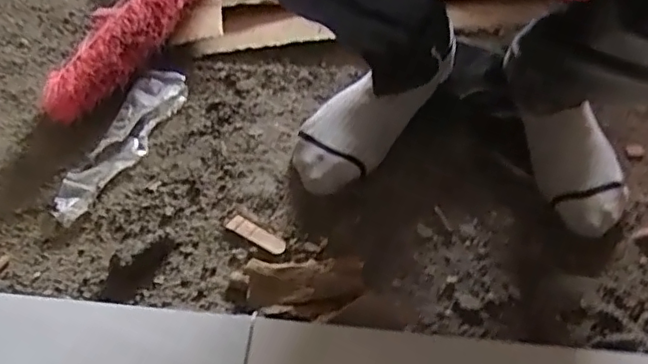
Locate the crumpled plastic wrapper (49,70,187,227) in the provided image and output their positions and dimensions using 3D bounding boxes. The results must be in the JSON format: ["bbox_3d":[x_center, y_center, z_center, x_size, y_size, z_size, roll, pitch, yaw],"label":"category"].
[{"bbox_3d":[-0.241,-0.052,0.700,0.063,0.014,0.254,15,50,10],"label":"crumpled plastic wrapper"}]

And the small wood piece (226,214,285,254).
[{"bbox_3d":[-0.072,0.055,0.623,0.069,0.004,0.020,28,53,21],"label":"small wood piece"}]

